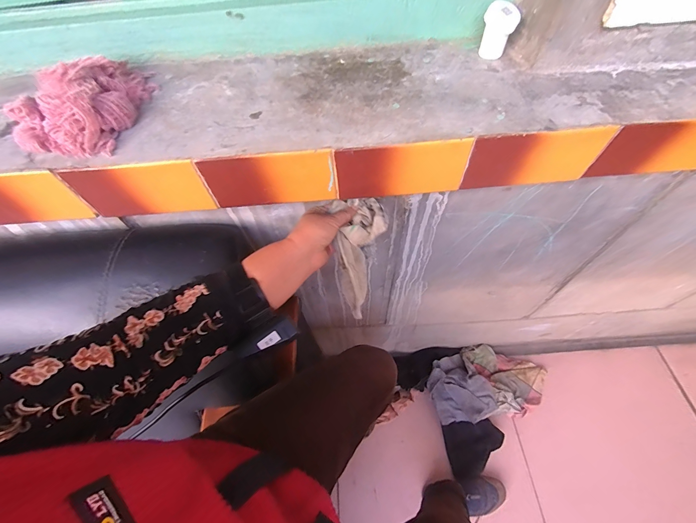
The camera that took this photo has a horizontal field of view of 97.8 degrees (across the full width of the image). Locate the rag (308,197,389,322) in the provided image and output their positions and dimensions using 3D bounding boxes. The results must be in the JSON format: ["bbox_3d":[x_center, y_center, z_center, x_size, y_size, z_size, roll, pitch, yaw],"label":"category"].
[{"bbox_3d":[0.008,-0.008,0.417,0.079,0.050,0.162,4,92,5],"label":"rag"}]

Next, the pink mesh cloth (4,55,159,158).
[{"bbox_3d":[-0.305,-0.195,0.355,0.118,0.046,0.159,9,58,8],"label":"pink mesh cloth"}]

